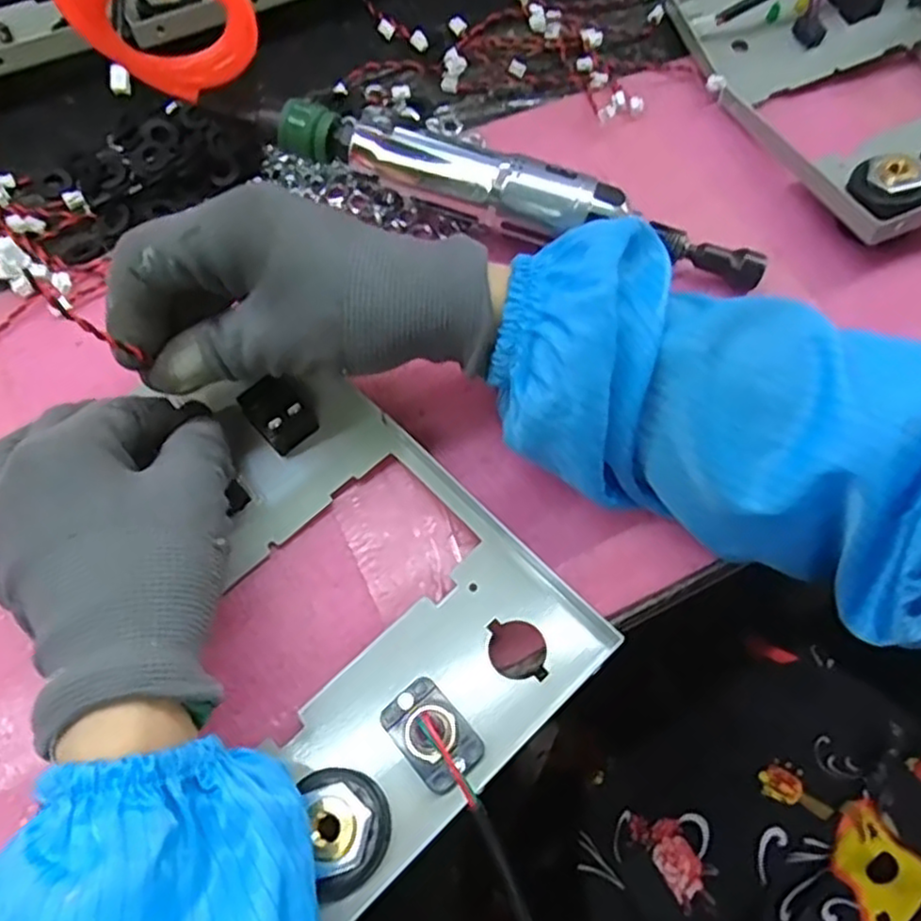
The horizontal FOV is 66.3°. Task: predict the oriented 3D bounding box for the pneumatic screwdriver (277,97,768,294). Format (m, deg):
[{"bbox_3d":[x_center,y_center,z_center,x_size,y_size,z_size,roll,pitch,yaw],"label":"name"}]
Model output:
[{"bbox_3d":[0.029,-0.131,0.361,0.250,0.046,0.033,17,66,5],"label":"pneumatic screwdriver"}]

